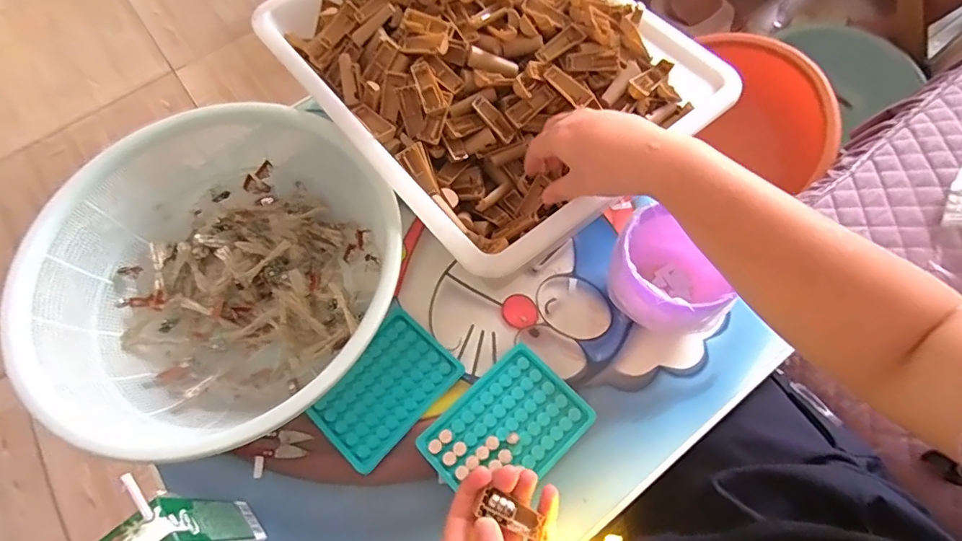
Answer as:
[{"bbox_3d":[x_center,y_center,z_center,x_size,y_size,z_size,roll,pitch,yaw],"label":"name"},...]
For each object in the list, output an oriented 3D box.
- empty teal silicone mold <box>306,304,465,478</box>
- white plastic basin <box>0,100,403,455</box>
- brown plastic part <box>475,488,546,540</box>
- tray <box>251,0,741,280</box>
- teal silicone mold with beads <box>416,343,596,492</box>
[{"bbox_3d":[-0.090,0.110,0.482,0.087,0.008,0.128,40,72,19],"label":"empty teal silicone mold"},{"bbox_3d":[-0.229,0.006,0.479,0.309,0.114,0.300,-1,64,2],"label":"white plastic basin"},{"bbox_3d":[0.021,0.159,0.335,0.044,0.008,0.018,36,68,-16],"label":"brown plastic part"},{"bbox_3d":[-0.002,-0.215,0.527,0.315,0.099,0.393,-37,68,-14],"label":"tray"},{"bbox_3d":[0.022,0.136,0.443,0.128,0.014,0.095,-40,69,-17],"label":"teal silicone mold with beads"}]

